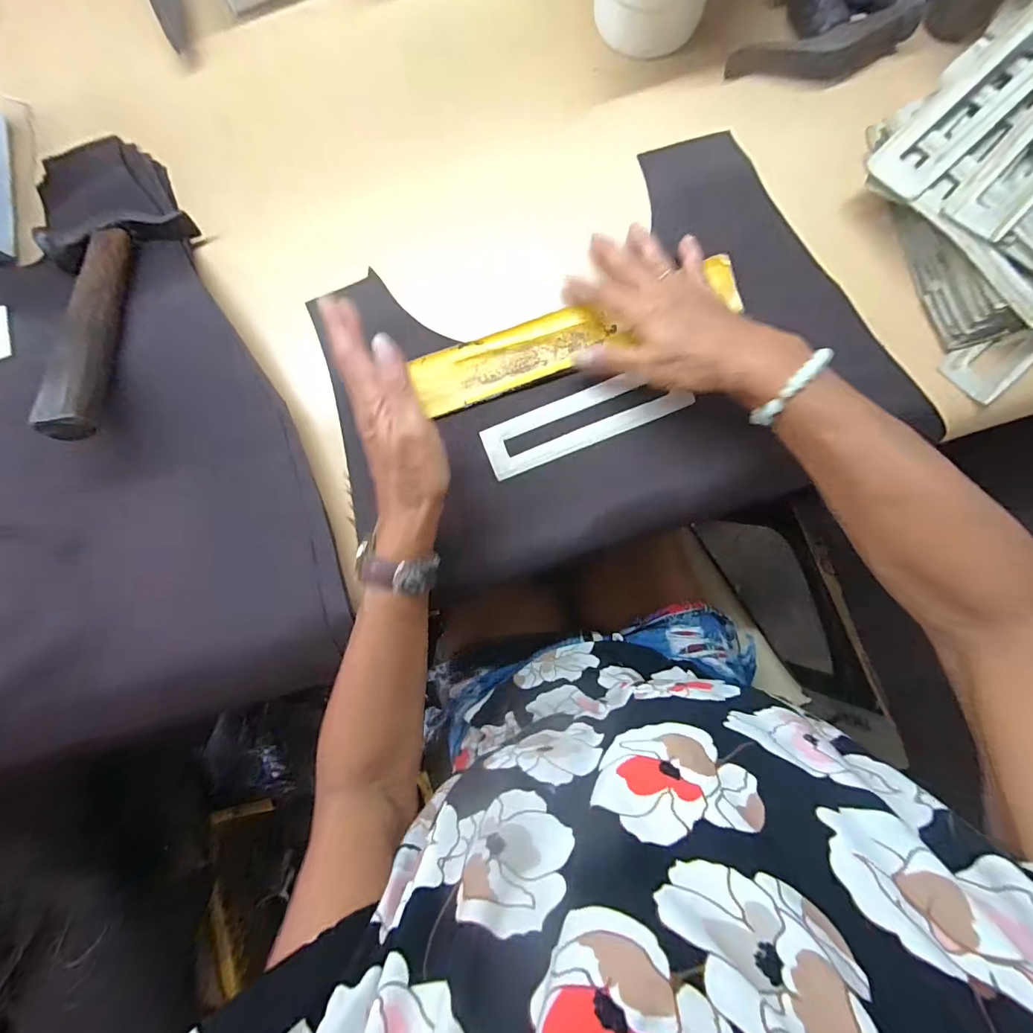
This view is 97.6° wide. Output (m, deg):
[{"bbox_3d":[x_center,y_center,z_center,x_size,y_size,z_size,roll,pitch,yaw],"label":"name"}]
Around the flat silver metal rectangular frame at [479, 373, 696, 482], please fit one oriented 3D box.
[{"bbox_3d":[0.050,-0.075,0.350,0.154,0.009,0.043,-21,89,4],"label":"flat silver metal rectangular frame"}]

